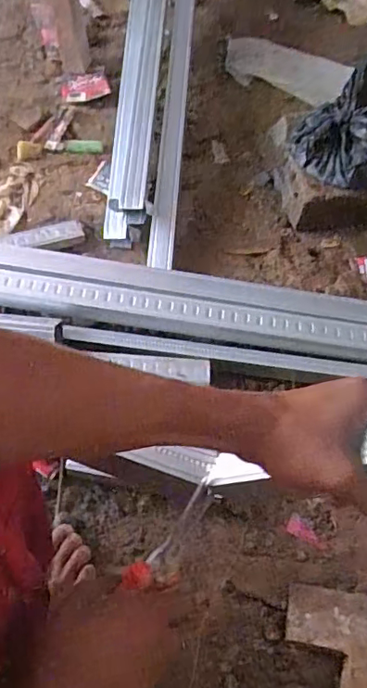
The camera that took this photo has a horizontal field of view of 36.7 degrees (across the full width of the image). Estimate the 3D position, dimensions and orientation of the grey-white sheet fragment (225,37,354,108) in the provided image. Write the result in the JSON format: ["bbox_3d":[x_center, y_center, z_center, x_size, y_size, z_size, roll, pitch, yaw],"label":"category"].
[{"bbox_3d":[0.205,-0.555,1.104,0.257,0.031,0.111,30,78,19],"label":"grey-white sheet fragment"}]

